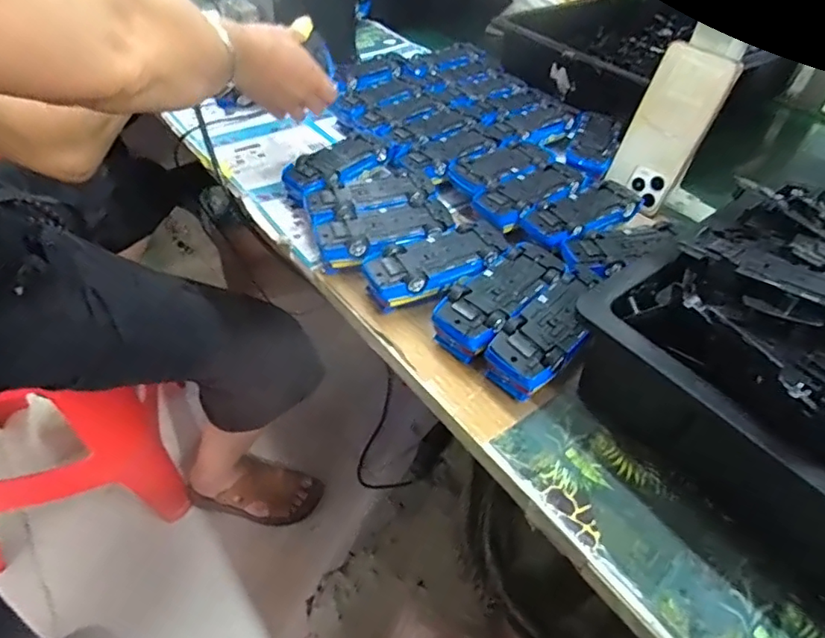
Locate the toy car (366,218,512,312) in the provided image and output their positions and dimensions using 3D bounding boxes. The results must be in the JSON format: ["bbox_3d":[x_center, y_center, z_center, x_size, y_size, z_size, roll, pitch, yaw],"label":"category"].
[{"bbox_3d":[0.022,-0.043,0.487,0.130,0.044,0.060,-18,49,-23],"label":"toy car"}]

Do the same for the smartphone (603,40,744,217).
[{"bbox_3d":[0.270,-0.201,0.575,0.006,0.158,0.077,-15,45,-44],"label":"smartphone"}]

